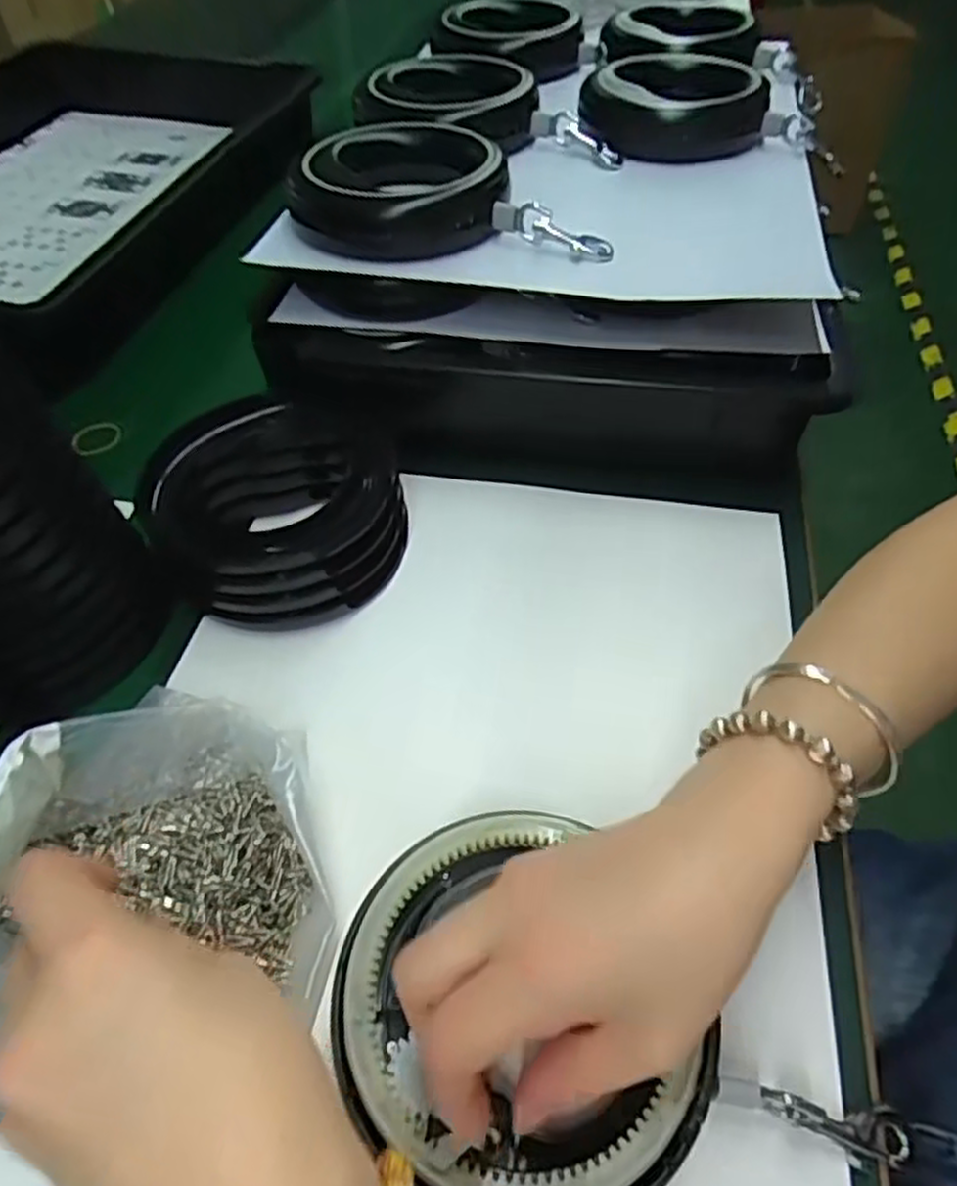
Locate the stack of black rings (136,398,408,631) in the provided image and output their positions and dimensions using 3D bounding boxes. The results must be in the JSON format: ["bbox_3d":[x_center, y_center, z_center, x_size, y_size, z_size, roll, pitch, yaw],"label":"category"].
[{"bbox_3d":[-0.108,-0.048,0.408,0.130,0.056,0.137,-16,51,-8],"label":"stack of black rings"}]

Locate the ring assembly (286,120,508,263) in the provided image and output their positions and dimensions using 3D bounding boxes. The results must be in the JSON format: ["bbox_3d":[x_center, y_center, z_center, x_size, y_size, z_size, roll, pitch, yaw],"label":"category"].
[{"bbox_3d":[-0.049,-0.245,0.449,0.126,0.045,0.120,-9,51,-3],"label":"ring assembly"}]

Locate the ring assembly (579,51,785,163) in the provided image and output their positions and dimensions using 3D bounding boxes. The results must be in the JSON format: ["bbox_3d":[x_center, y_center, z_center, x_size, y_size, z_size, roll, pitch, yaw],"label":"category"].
[{"bbox_3d":[0.140,-0.354,0.533,0.128,0.034,0.119,-1,51,4],"label":"ring assembly"}]

